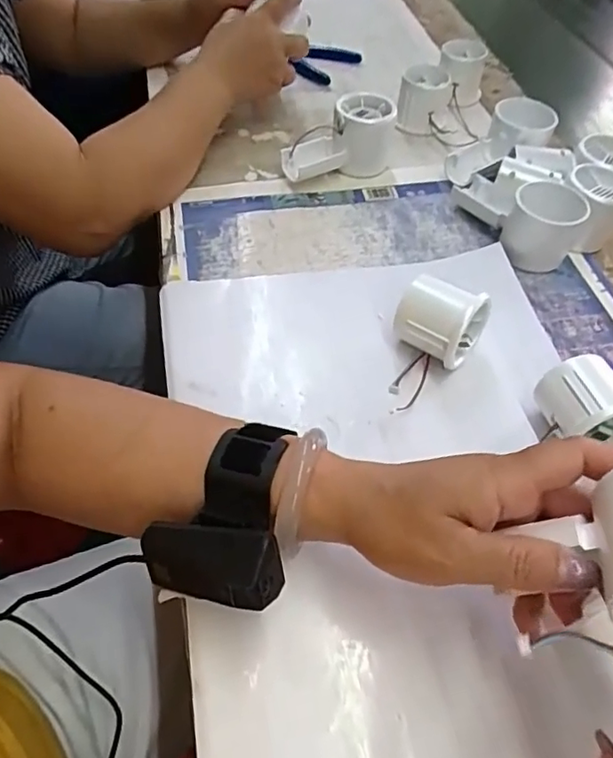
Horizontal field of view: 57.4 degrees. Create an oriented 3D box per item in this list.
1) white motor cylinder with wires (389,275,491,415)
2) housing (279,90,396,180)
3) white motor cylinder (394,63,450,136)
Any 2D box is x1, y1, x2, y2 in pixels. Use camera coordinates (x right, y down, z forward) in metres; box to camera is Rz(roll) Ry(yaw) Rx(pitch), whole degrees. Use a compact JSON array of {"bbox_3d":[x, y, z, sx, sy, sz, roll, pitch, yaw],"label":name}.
[{"bbox_3d":[0.085,-0.028,0.393,0.056,0.055,0.090,29,57,17],"label":"white motor cylinder with wires"},{"bbox_3d":[0.031,-0.221,0.530,0.108,0.058,0.059,-37,64,-26],"label":"housing"},{"bbox_3d":[0.125,-0.299,0.600,0.054,0.047,0.058,11,54,5],"label":"white motor cylinder"}]

